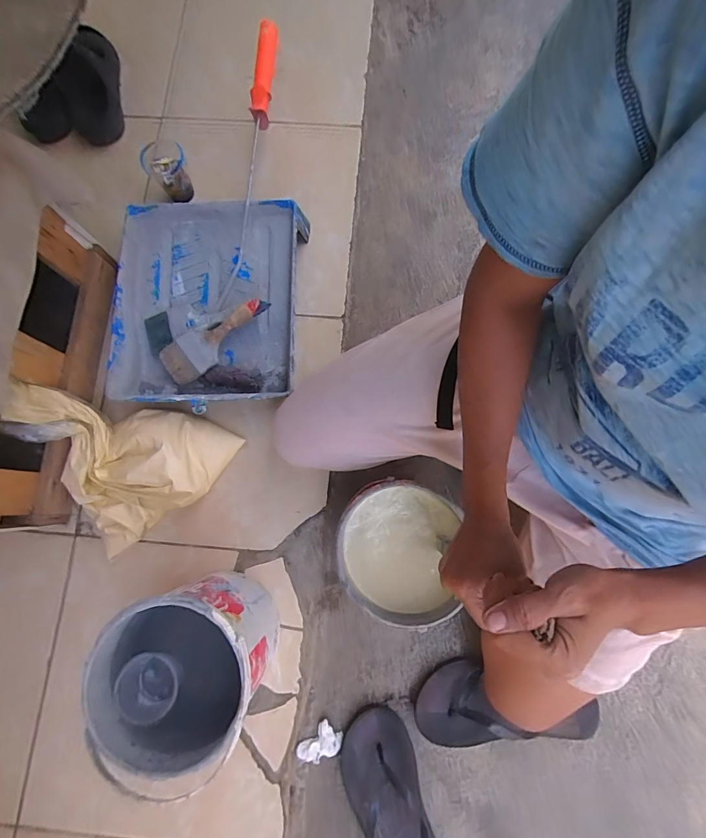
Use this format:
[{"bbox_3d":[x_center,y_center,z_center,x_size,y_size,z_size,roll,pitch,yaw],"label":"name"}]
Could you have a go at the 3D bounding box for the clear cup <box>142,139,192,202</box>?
[{"bbox_3d":[-0.314,-0.424,0.704,0.059,0.087,0.057,43,84,10],"label":"clear cup"}]

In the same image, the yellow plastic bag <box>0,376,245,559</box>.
[{"bbox_3d":[-0.335,0.032,0.611,0.249,0.117,0.248,-33,81,-2],"label":"yellow plastic bag"}]

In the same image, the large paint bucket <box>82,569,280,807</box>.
[{"bbox_3d":[-0.197,0.299,0.517,0.171,0.191,0.180,-1,79,3],"label":"large paint bucket"}]

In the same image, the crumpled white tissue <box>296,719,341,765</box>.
[{"bbox_3d":[-0.049,0.500,0.630,0.064,0.013,0.046,-40,79,-5],"label":"crumpled white tissue"}]

